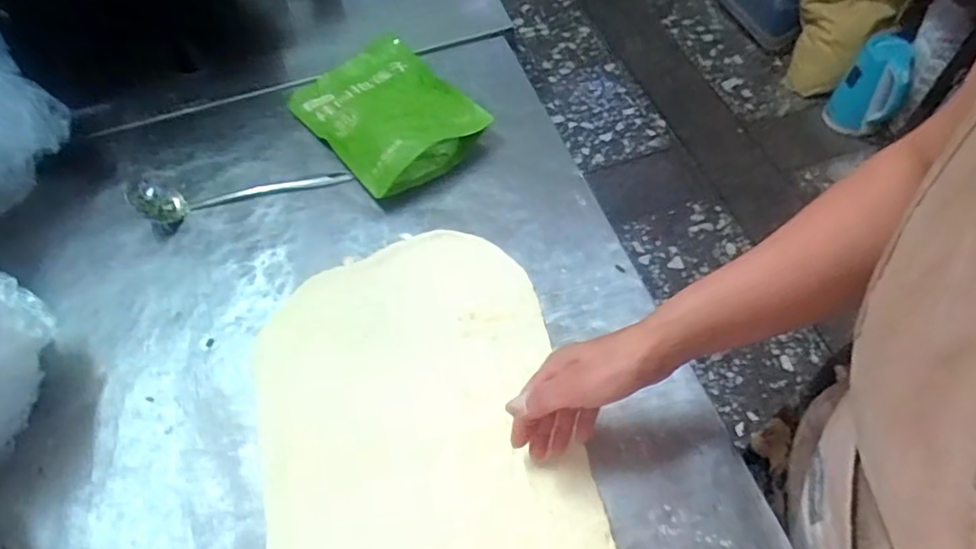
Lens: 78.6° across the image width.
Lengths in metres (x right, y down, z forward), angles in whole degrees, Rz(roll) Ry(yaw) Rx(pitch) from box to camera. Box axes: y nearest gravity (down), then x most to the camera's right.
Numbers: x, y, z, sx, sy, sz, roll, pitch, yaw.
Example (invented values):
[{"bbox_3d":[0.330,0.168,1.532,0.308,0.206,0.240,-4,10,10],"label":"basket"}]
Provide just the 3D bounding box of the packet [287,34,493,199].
[{"bbox_3d":[-0.125,-0.208,0.731,0.167,0.037,0.237,-33,61,-18],"label":"packet"}]

